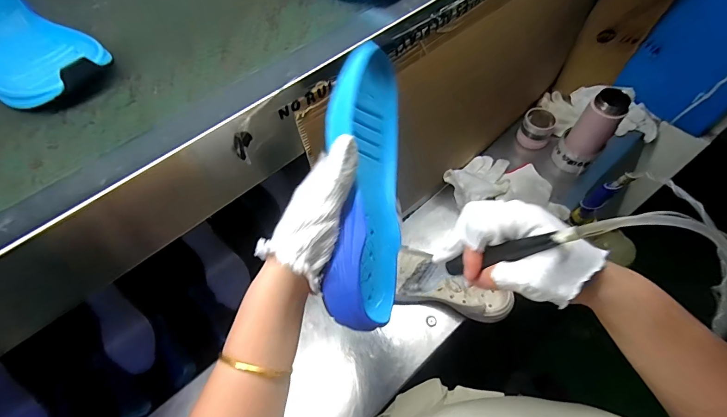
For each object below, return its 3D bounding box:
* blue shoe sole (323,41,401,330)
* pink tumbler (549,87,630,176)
[{"bbox_3d":[0.002,-0.018,0.334,0.061,0.078,0.236,1,87,3],"label":"blue shoe sole"},{"bbox_3d":[0.442,-0.149,0.710,0.058,0.164,0.074,-35,62,-20],"label":"pink tumbler"}]

